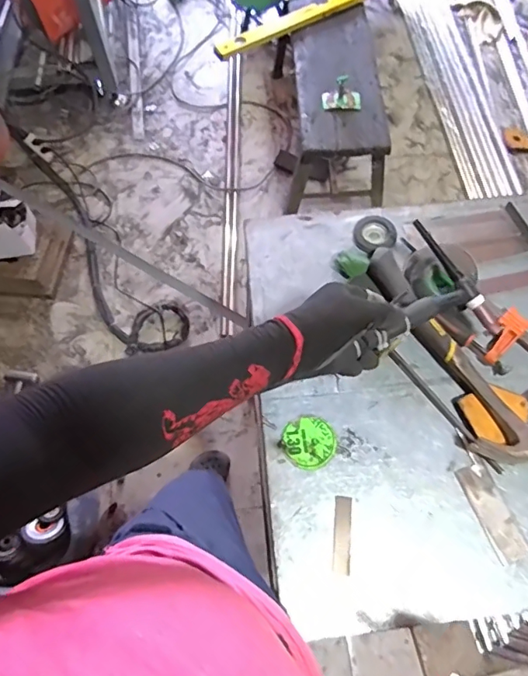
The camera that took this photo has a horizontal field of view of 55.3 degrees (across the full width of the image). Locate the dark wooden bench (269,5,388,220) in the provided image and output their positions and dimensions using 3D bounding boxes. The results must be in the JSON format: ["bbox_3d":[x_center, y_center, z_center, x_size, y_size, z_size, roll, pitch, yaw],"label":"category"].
[{"bbox_3d":[0.226,-0.724,1.709,0.273,0.386,0.658,-3,65,-1],"label":"dark wooden bench"}]

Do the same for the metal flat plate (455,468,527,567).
[{"bbox_3d":[0.263,0.201,0.580,0.039,0.004,0.108,-15,59,-10],"label":"metal flat plate"}]

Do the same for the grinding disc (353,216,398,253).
[{"bbox_3d":[0.163,-0.151,0.734,0.060,0.014,0.068,-3,65,-1],"label":"grinding disc"}]

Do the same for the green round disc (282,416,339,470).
[{"bbox_3d":[0.056,0.127,0.620,0.064,0.005,0.062,0,65,0],"label":"green round disc"}]

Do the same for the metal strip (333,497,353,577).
[{"bbox_3d":[0.090,0.225,0.578,0.019,0.004,0.082,4,63,6],"label":"metal strip"}]

